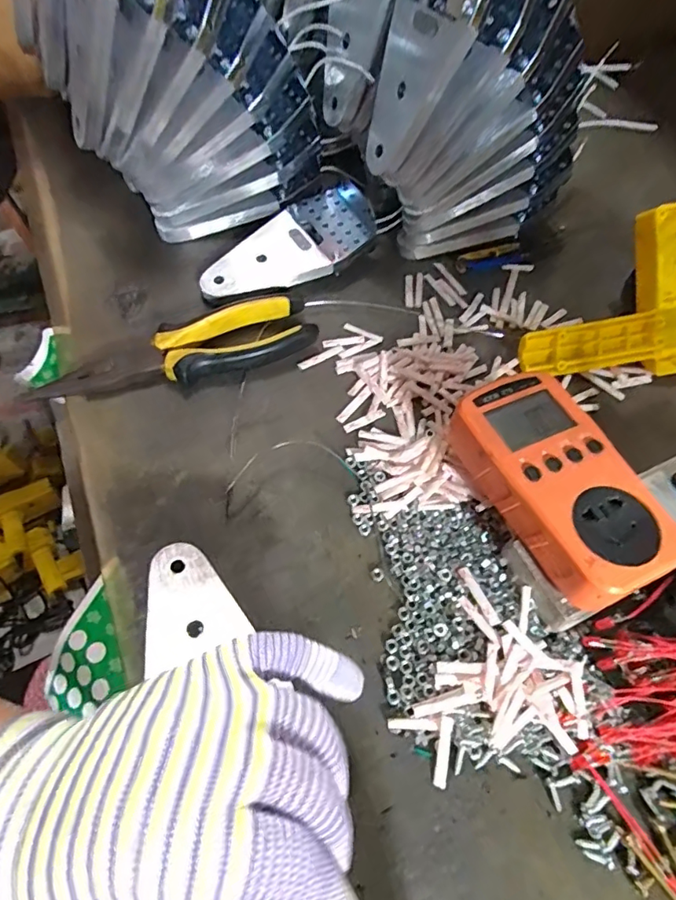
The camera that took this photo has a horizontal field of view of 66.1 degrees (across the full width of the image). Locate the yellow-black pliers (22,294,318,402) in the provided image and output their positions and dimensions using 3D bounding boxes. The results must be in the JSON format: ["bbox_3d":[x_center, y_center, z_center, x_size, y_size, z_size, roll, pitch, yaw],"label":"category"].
[{"bbox_3d":[-0.106,-0.063,0.348,0.181,0.022,0.043,-18,65,-14],"label":"yellow-black pliers"}]

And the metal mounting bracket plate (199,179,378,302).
[{"bbox_3d":[-0.038,-0.157,0.403,0.144,0.022,0.069,-25,67,-17],"label":"metal mounting bracket plate"}]

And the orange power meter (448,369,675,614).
[{"bbox_3d":[0.117,0.014,0.274,0.070,0.030,0.124,-26,67,-17],"label":"orange power meter"}]

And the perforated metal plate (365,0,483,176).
[{"bbox_3d":[0.050,-0.238,0.312,0.009,0.130,0.068,-18,47,-36],"label":"perforated metal plate"}]

